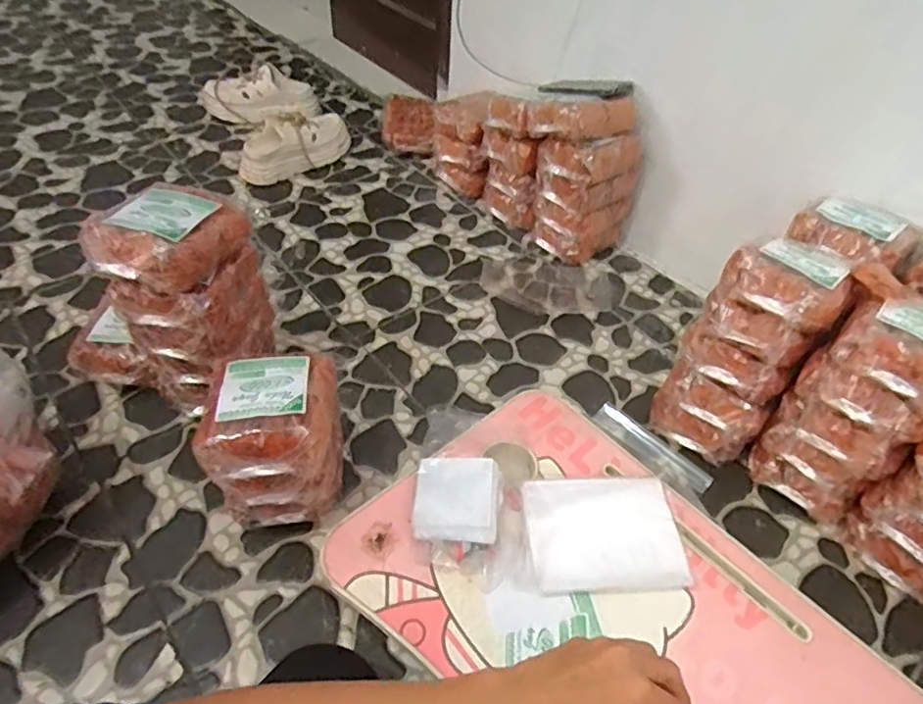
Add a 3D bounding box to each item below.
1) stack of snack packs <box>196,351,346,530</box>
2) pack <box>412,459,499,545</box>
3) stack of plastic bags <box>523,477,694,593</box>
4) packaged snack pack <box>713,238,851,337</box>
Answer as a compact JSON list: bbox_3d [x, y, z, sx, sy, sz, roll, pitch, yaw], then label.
[{"bbox_3d":[-0.215,0.108,0.692,0.130,0.182,0.148,1,48,-5],"label":"stack of snack packs"},{"bbox_3d":[-0.005,0.175,0.694,0.102,0.033,0.107,5,48,-1],"label":"pack"},{"bbox_3d":[0.168,0.210,0.685,0.179,0.030,0.128,-1,48,-6],"label":"stack of plastic bags"},{"bbox_3d":[0.406,-0.091,0.704,0.143,0.050,0.132,-32,58,-29],"label":"packaged snack pack"}]

